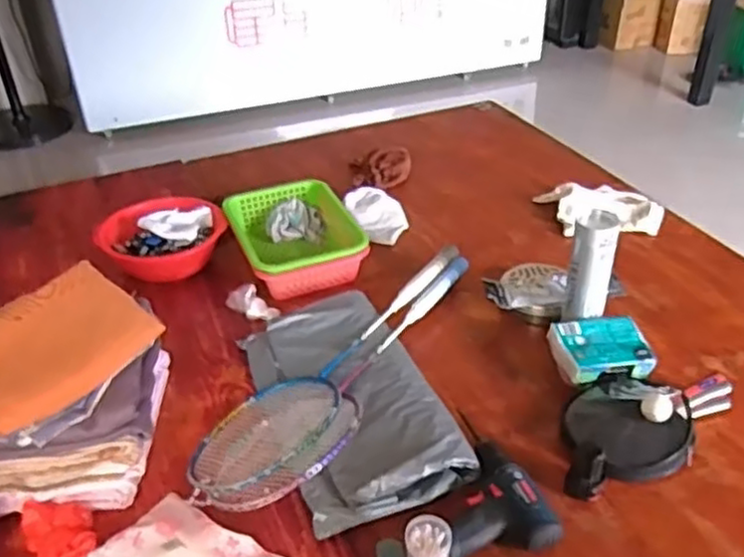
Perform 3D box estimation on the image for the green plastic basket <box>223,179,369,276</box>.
[{"bbox_3d":[-0.150,-0.088,1.436,0.235,0.079,0.288,-13,37,-15],"label":"green plastic basket"}]

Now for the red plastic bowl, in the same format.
[{"bbox_3d":[-0.407,-0.085,1.435,0.227,0.096,0.220,-2,36,2],"label":"red plastic bowl"}]

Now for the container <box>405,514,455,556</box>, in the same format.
[{"bbox_3d":[0.069,0.326,0.864,0.053,0.068,0.056,-2,36,2],"label":"container"}]

